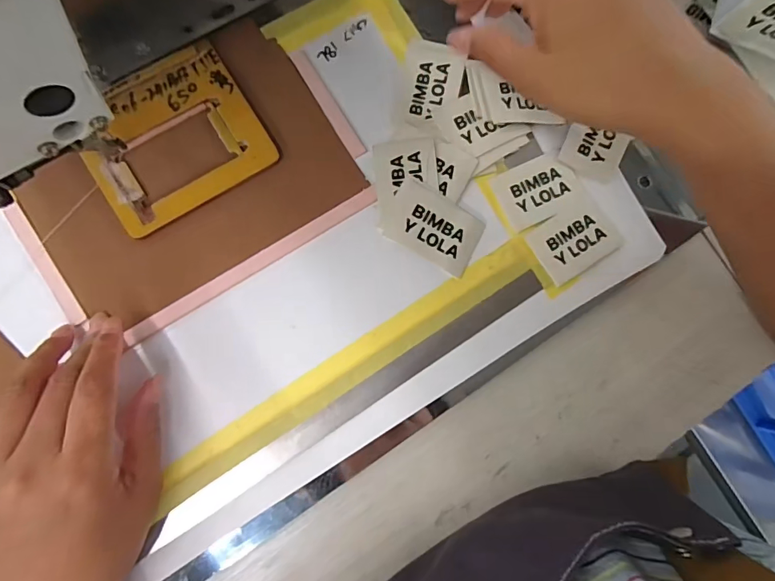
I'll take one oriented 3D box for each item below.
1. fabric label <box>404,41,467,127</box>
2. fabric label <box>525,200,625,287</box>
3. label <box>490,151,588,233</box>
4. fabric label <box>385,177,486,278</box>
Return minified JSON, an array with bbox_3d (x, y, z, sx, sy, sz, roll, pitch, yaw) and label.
[{"bbox_3d":[0.030,-0.141,0.304,0.038,0.008,0.059,11,87,-6],"label":"fabric label"},{"bbox_3d":[0.128,-0.034,0.304,0.058,0.008,0.041,-30,92,-7],"label":"fabric label"},{"bbox_3d":[0.104,-0.069,0.304,0.056,0.004,0.042,-24,91,-7],"label":"label"},{"bbox_3d":[0.031,-0.042,0.294,0.060,0.004,0.042,29,85,-5],"label":"fabric label"}]

